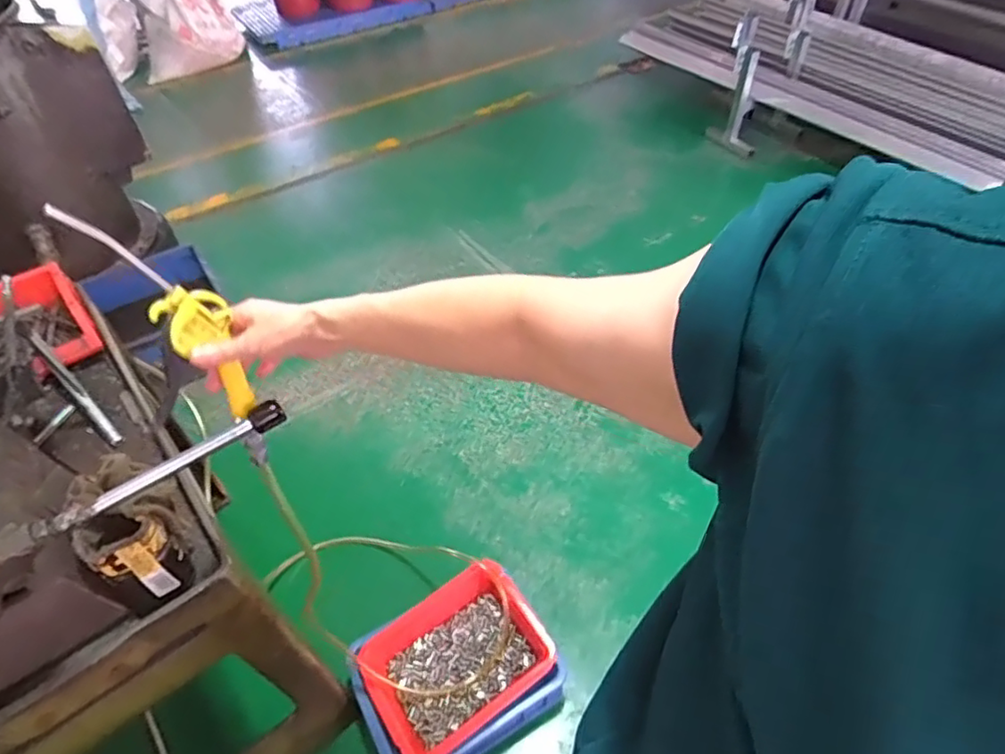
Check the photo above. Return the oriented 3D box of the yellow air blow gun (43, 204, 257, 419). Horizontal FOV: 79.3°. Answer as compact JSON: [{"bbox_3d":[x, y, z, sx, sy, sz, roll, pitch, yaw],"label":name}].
[{"bbox_3d":[-0.259,-0.056,0.499,0.036,0.218,0.052,-1,45,27],"label":"yellow air blow gun"}]

